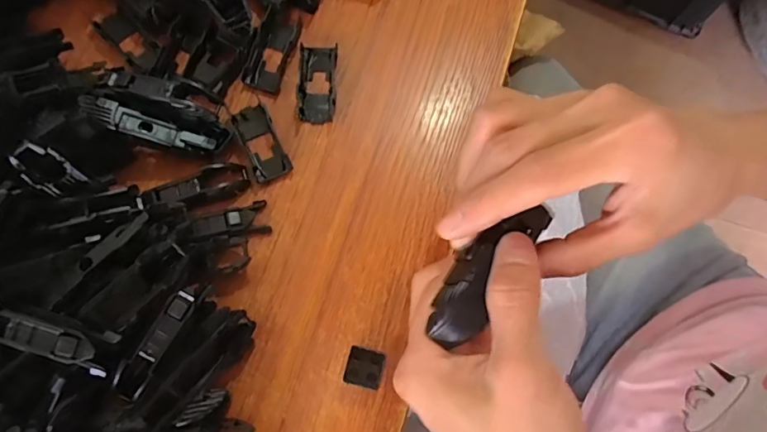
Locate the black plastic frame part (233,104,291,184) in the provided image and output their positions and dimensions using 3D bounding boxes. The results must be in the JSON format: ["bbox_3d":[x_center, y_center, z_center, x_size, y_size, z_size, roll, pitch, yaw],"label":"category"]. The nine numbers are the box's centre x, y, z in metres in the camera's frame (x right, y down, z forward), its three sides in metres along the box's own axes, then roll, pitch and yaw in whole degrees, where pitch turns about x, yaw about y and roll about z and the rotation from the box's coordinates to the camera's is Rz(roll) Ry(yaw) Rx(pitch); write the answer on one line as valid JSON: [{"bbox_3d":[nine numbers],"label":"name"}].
[{"bbox_3d":[-0.076,-0.047,0.297,0.022,0.010,0.050,-24,77,-7],"label":"black plastic frame part"}]

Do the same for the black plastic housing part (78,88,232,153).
[{"bbox_3d":[-0.128,-0.055,0.275,0.075,0.019,0.026,13,74,-16],"label":"black plastic housing part"}]

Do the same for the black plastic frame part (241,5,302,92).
[{"bbox_3d":[-0.070,-0.111,0.312,0.026,0.013,0.060,14,75,3],"label":"black plastic frame part"}]

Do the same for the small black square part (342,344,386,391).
[{"bbox_3d":[-0.010,0.083,0.265,0.020,0.012,0.019,15,75,3],"label":"small black square part"}]

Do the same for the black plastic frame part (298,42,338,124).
[{"bbox_3d":[-0.042,-0.086,0.308,0.023,0.012,0.052,0,75,-1],"label":"black plastic frame part"}]

